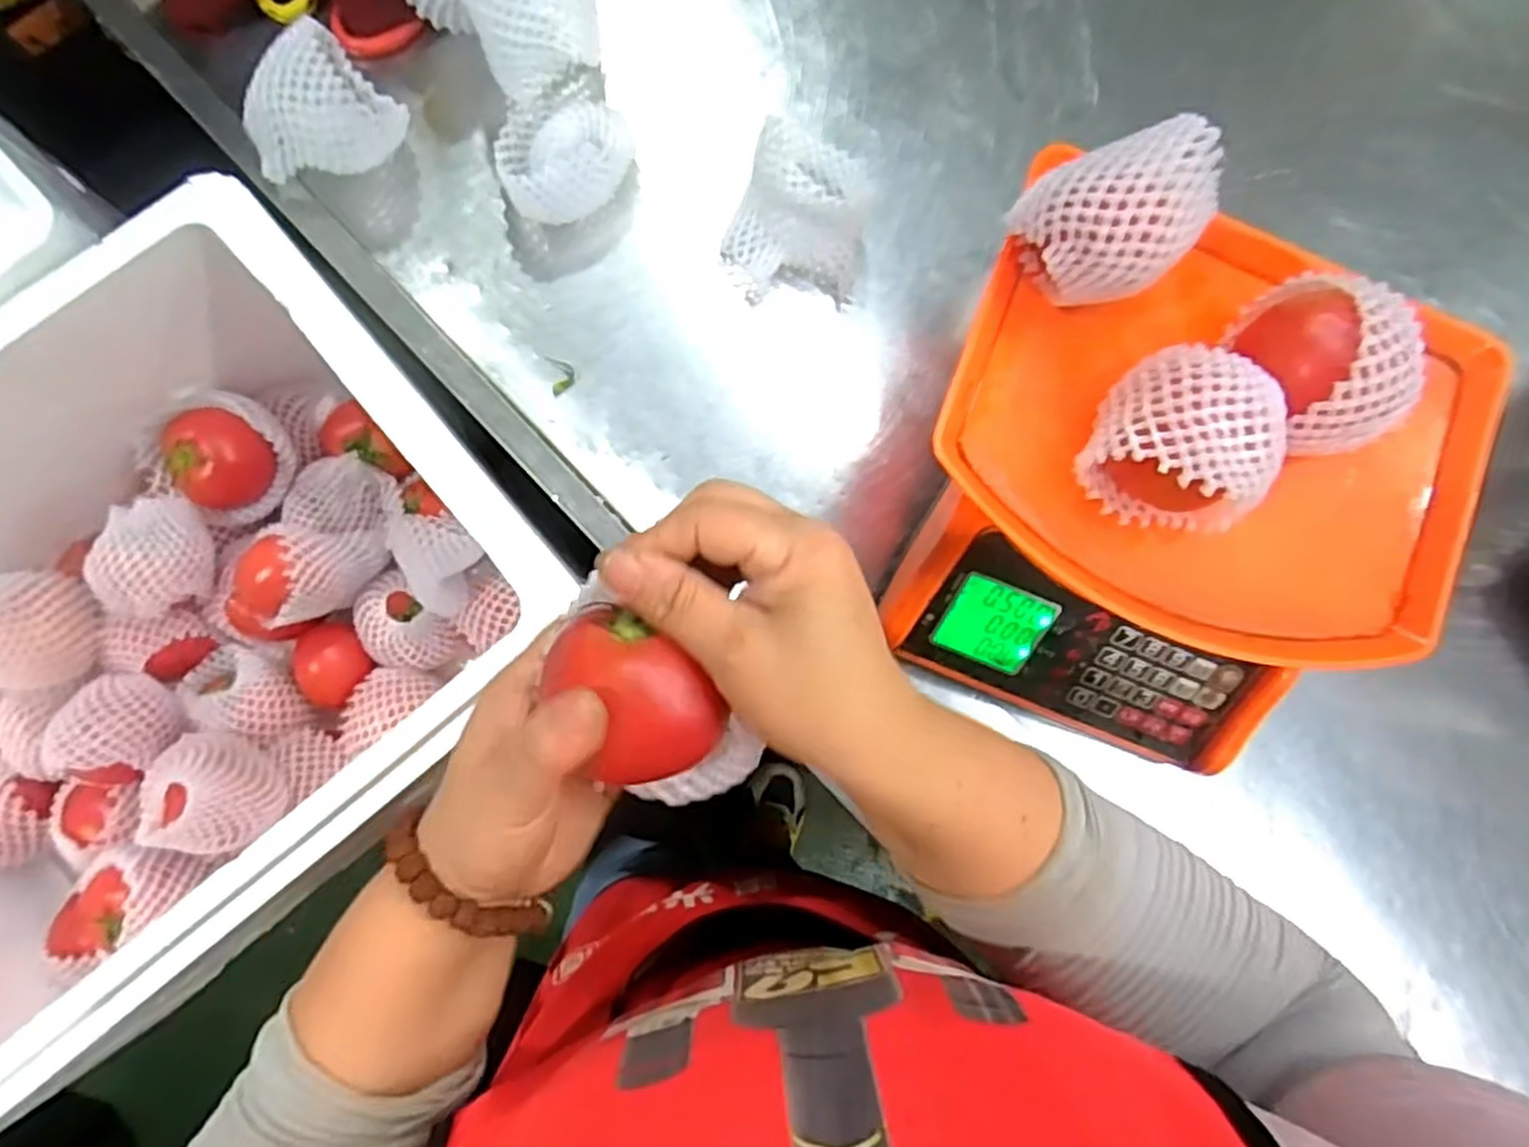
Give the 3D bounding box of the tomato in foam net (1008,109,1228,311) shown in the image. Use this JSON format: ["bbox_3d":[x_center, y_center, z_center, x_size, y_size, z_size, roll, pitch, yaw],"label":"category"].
[{"bbox_3d":[0.164,-0.166,0.373,0.076,0.074,0.067,-22,87,-7],"label":"tomato in foam net"}]

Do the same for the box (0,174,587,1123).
[{"bbox_3d":[-0.406,0.051,0.523,0.503,0.199,0.370,-44,90,-7],"label":"box"}]

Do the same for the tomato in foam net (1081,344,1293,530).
[{"bbox_3d":[0.200,-0.062,0.371,0.081,0.065,0.075,0,85,-5],"label":"tomato in foam net"}]

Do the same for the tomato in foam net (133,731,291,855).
[{"bbox_3d":[-0.382,0.151,0.543,0.072,0.074,0.078,0,85,-5],"label":"tomato in foam net"}]

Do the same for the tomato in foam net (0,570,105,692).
[{"bbox_3d":[-0.526,0.038,0.542,0.078,0.068,0.082,0,85,-6],"label":"tomato in foam net"}]

